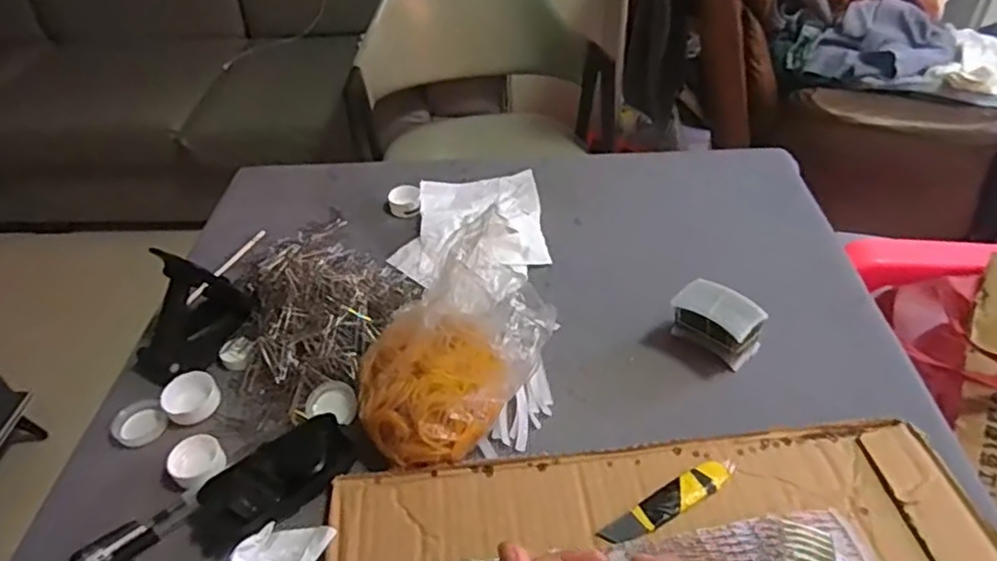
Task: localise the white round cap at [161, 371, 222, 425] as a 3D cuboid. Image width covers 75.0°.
[{"bbox_3d":[-0.263,0.101,0.558,0.043,0.018,0.048,-32,49,-26],"label":"white round cap"}]

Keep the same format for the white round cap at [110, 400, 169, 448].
[{"bbox_3d":[-0.301,0.121,0.545,0.038,0.013,0.040,-2,43,2],"label":"white round cap"}]

